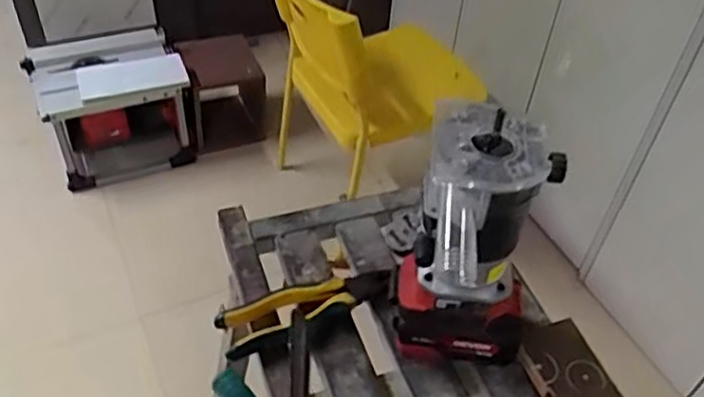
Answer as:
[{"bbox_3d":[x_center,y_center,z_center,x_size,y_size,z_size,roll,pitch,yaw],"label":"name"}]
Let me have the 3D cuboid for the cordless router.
[{"bbox_3d":[0.098,0.052,0.581,0.100,0.249,0.108,-16,50,-19],"label":"cordless router"}]

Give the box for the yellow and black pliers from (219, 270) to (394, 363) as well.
[{"bbox_3d":[-0.044,0.109,0.667,0.177,0.019,0.054,-17,50,-20],"label":"yellow and black pliers"}]

